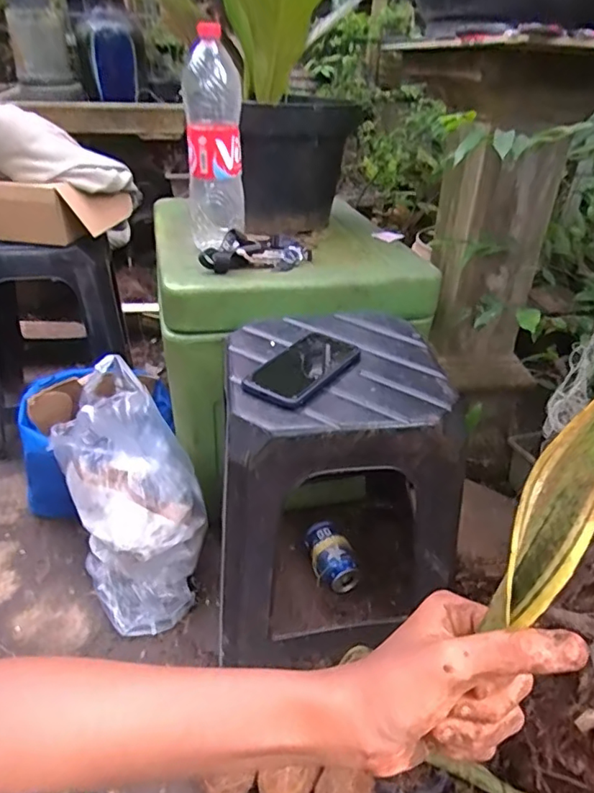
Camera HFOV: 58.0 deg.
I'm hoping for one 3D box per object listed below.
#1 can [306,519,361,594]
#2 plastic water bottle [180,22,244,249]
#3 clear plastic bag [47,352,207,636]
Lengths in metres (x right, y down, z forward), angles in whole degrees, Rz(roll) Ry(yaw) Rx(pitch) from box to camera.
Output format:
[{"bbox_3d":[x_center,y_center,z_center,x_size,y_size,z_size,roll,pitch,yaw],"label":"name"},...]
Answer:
[{"bbox_3d":[0.057,0.278,0.923,0.067,0.059,0.124,-9,35,-16],"label":"can"},{"bbox_3d":[-0.131,-0.395,0.854,0.089,0.292,0.080,-5,34,-11],"label":"plastic water bottle"},{"bbox_3d":[-0.271,0.144,0.876,0.197,0.423,0.116,-13,-8,-21],"label":"clear plastic bag"}]

